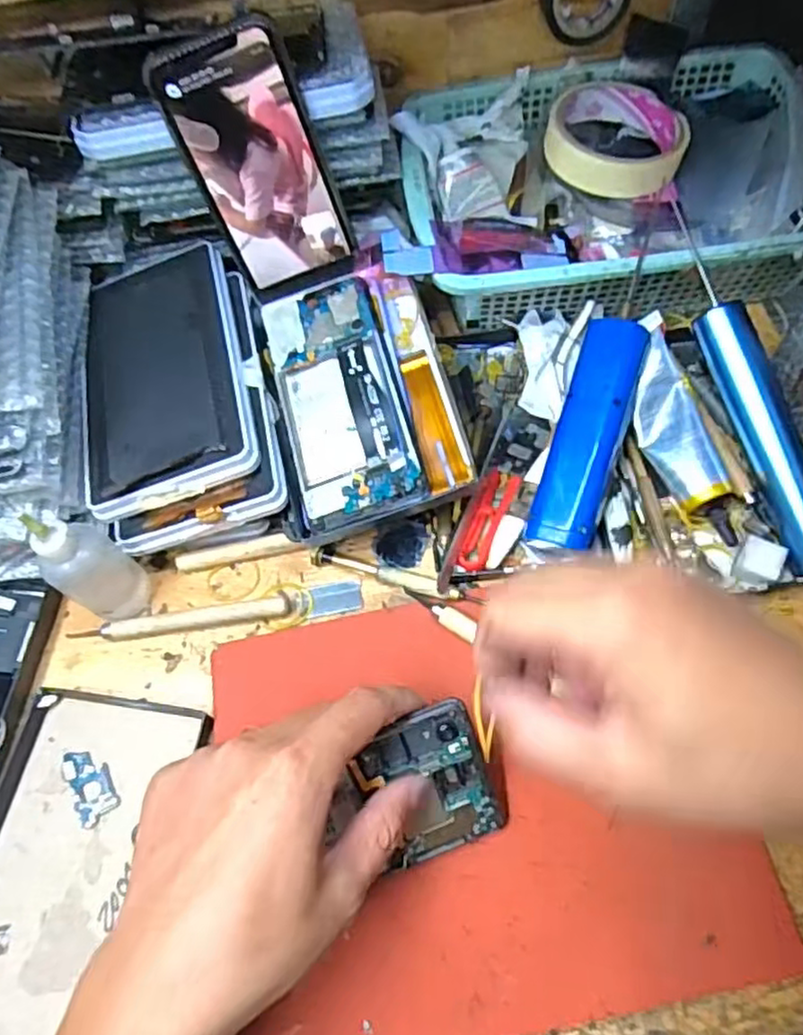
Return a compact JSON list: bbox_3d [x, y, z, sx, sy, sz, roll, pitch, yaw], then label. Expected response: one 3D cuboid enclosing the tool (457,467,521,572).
[{"bbox_3d":[0.050,0.002,0.403,0.019,0.008,0.064,19,67,14],"label":"tool"}]

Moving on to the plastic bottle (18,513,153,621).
[{"bbox_3d":[-0.165,0.028,0.368,0.028,0.094,0.034,33,71,19],"label":"plastic bottle"}]

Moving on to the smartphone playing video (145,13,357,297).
[{"bbox_3d":[-0.083,-0.204,0.403,0.071,0.137,0.006,-18,41,6],"label":"smartphone playing video"}]

